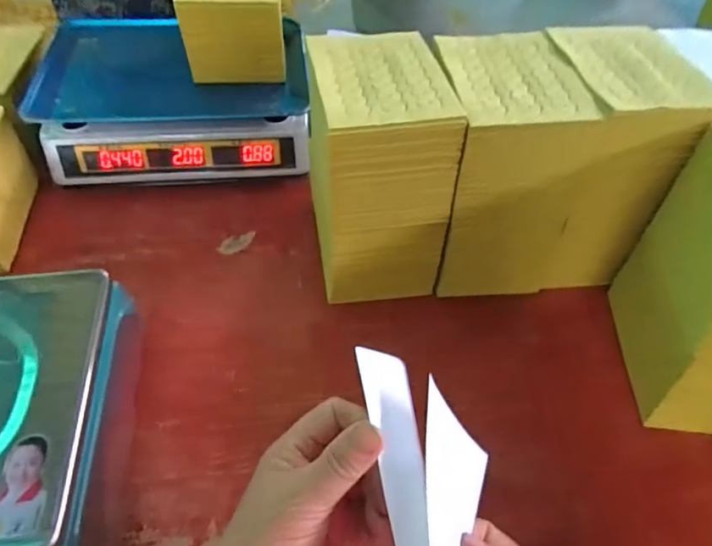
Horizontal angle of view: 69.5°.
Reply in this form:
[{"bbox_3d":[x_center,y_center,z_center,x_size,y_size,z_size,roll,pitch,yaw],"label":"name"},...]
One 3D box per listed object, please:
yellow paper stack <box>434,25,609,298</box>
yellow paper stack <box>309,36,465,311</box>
[{"bbox_3d":[0.145,-0.112,0.550,0.118,0.209,0.172,-2,52,-5],"label":"yellow paper stack"},{"bbox_3d":[0.020,-0.111,0.538,0.115,0.202,0.182,-6,53,-8],"label":"yellow paper stack"}]

